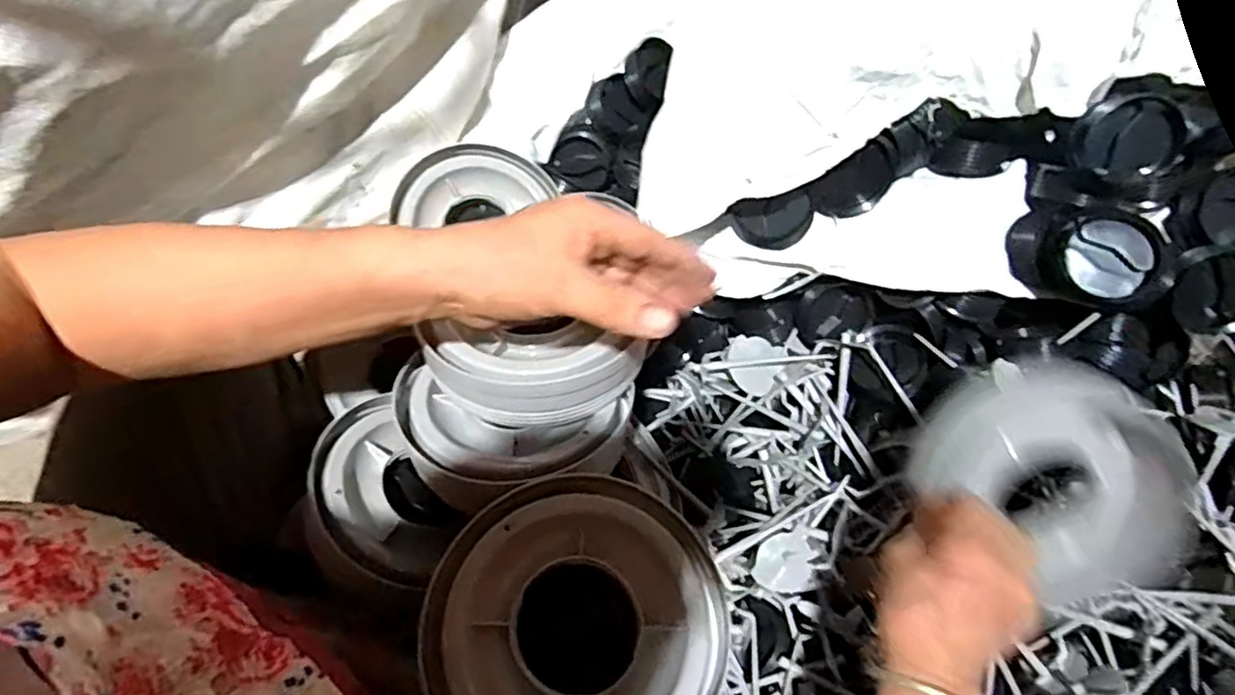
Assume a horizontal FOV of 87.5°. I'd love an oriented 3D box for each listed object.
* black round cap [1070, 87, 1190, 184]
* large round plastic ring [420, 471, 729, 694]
[{"bbox_3d":[0.394,-0.161,0.498,0.067,0.066,0.022,46,34,-3],"label":"black round cap"},{"bbox_3d":[-0.022,0.147,0.344,0.157,0.022,0.153,-41,73,-14],"label":"large round plastic ring"}]

